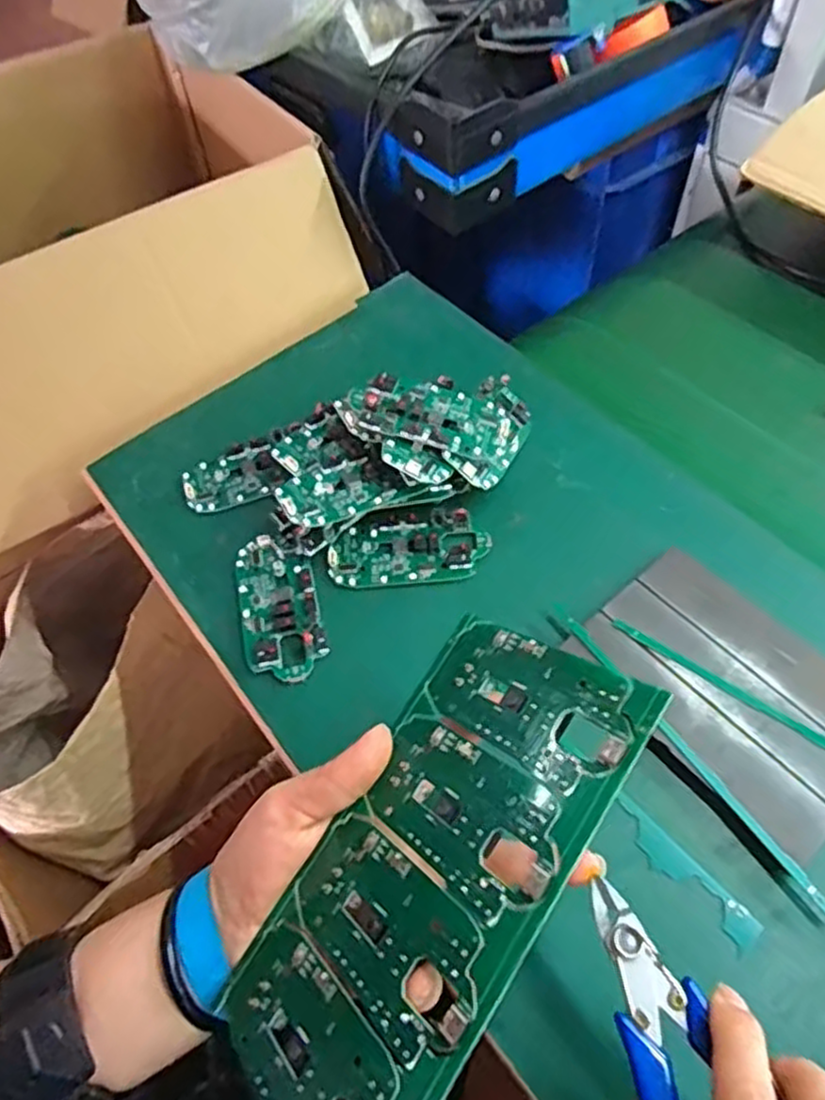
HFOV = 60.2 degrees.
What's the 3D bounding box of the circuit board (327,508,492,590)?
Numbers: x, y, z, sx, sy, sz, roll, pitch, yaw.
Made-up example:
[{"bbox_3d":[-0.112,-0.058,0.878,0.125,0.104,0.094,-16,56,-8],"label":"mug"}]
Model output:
[{"bbox_3d":[-0.002,-0.001,0.439,0.096,0.009,0.046,-5,56,0],"label":"circuit board"}]

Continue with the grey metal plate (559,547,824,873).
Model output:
[{"bbox_3d":[0.167,0.073,0.375,0.094,0.015,0.148,-36,62,-19],"label":"grey metal plate"}]

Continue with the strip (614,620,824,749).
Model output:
[{"bbox_3d":[0.189,0.085,0.358,0.188,0.004,0.007,31,64,22],"label":"strip"}]

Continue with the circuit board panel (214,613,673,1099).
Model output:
[{"bbox_3d":[0.005,0.116,0.259,0.106,0.004,0.187,16,68,54],"label":"circuit board panel"}]

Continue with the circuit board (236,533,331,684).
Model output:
[{"bbox_3d":[-0.081,0.033,0.426,0.045,0.011,0.098,-16,57,-7],"label":"circuit board"}]

